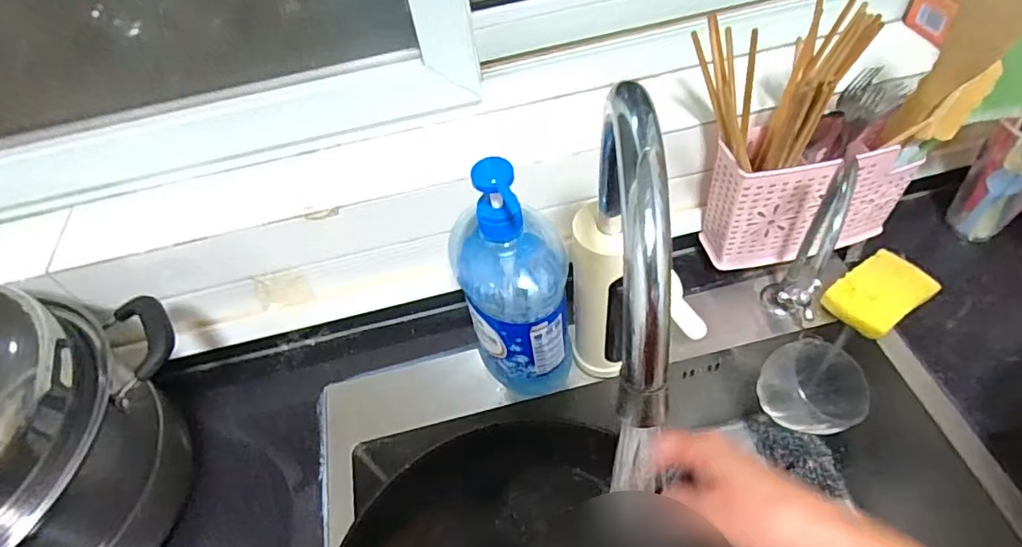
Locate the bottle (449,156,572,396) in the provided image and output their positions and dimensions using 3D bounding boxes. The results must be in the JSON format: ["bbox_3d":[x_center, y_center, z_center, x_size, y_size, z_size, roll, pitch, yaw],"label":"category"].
[{"bbox_3d":[0.001,0.008,0.491,0.092,0.232,0.095,-13,53,-4],"label":"bottle"}]

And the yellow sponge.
[{"bbox_3d":[0.383,0.020,0.580,0.089,0.030,0.067,-32,56,-17],"label":"yellow sponge"}]

